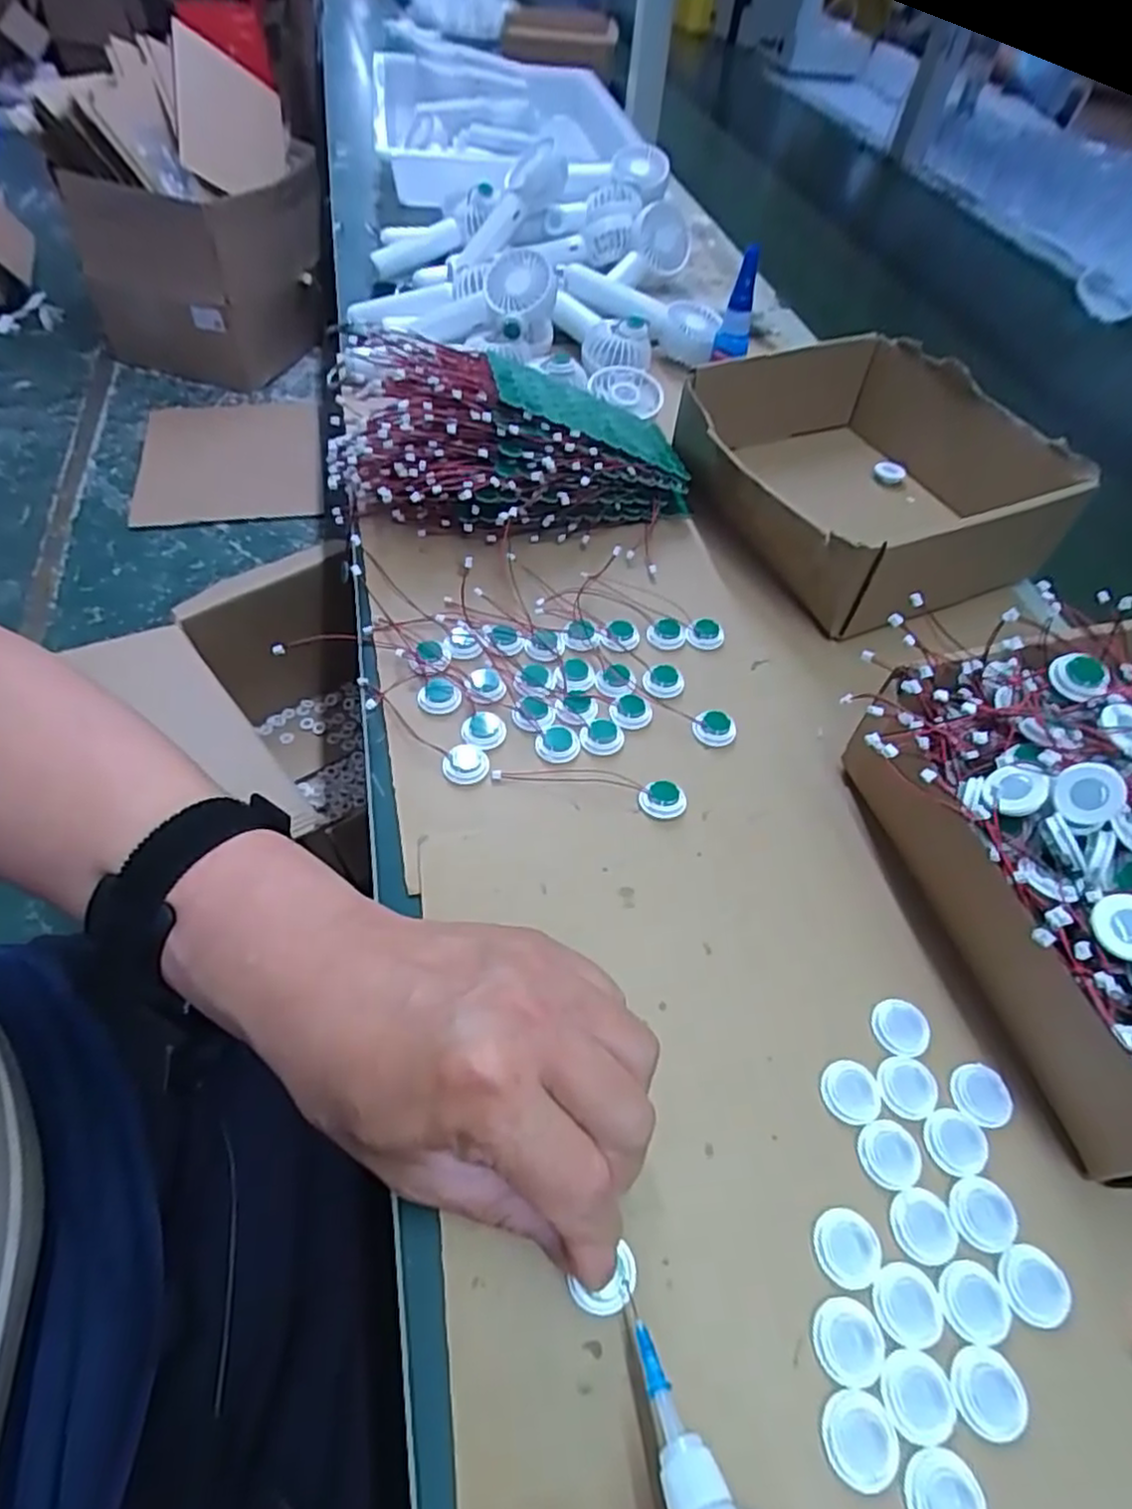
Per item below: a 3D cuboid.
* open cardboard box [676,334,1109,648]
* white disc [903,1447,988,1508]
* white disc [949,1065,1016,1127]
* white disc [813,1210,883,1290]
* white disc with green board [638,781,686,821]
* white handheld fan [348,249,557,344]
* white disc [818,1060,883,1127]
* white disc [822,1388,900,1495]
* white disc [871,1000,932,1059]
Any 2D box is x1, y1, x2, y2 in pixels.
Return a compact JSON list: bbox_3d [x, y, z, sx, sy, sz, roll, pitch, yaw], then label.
[{"bbox_3d":[0.201,-0.192,0.482,0.208,0.067,0.222,-22,58,-18],"label":"open cardboard box"},{"bbox_3d":[0.114,0.223,0.212,0.023,0.004,0.023,2,54,-2],"label":"white disc"},{"bbox_3d":[0.165,0.134,0.281,0.023,0.004,0.023,2,54,-2],"label":"white disc"},{"bbox_3d":[0.099,0.173,0.249,0.022,0.004,0.022,2,54,-2],"label":"white disc"},{"bbox_3d":[0.048,0.023,0.351,0.021,0.006,0.020,2,54,-2],"label":"white disc with green board"},{"bbox_3d":[-0.096,-0.378,0.595,0.180,0.039,0.089,0,52,16],"label":"white handheld fan"},{"bbox_3d":[0.112,0.133,0.280,0.022,0.004,0.022,-3,54,-6],"label":"white disc"},{"bbox_3d":[0.091,0.211,0.219,0.022,0.004,0.023,2,54,-2],"label":"white disc"},{"bbox_3d":[0.139,0.114,0.296,0.022,0.005,0.022,2,54,-2],"label":"white disc"}]

